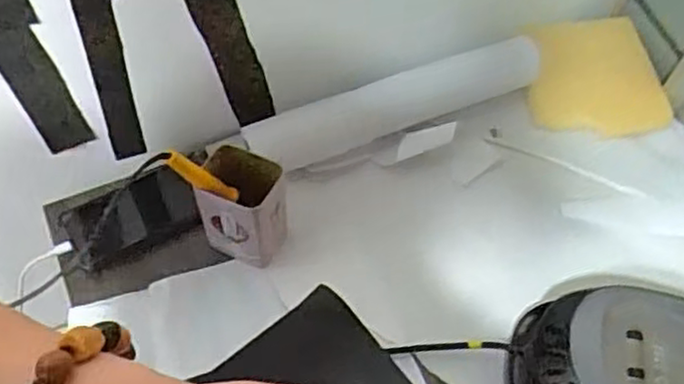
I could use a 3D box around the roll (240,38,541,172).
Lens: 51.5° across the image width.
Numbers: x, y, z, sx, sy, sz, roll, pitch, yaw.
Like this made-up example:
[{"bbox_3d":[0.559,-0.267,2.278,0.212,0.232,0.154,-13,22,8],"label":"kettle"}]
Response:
[{"bbox_3d":[0.063,-0.105,0.812,0.349,0.057,0.058,-19,59,-13],"label":"roll"}]

